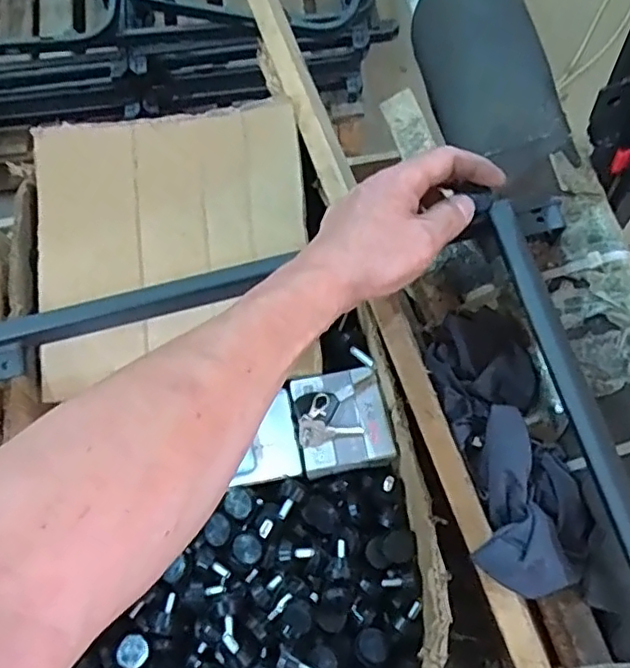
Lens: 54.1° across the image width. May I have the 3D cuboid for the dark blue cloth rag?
[{"bbox_3d":[0.147,0.079,0.469,0.084,0.053,0.214,-9,72,-2],"label":"dark blue cloth rag"}]

